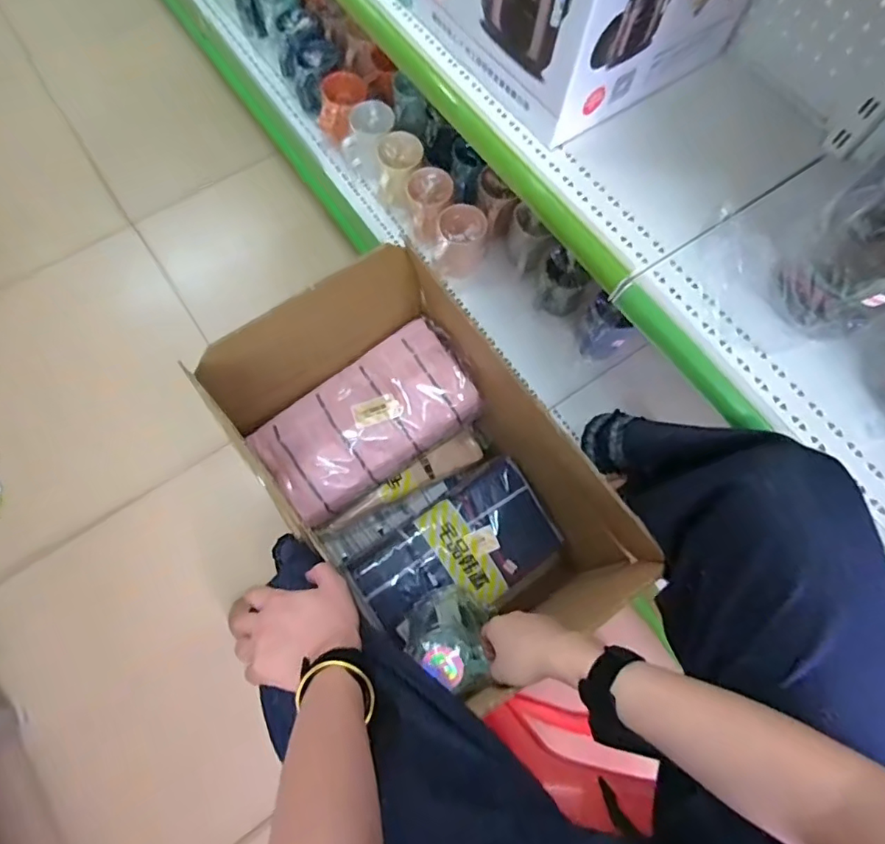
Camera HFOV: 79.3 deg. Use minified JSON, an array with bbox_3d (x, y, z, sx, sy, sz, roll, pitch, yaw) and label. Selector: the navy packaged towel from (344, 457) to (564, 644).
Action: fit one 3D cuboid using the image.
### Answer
[{"bbox_3d":[0.029,0.217,0.880,0.322,0.045,0.180,-32,75,-12],"label":"navy packaged towel"}]

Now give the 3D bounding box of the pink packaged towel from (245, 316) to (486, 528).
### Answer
[{"bbox_3d":[-0.115,-0.005,0.845,0.338,0.072,0.173,-34,75,-12],"label":"pink packaged towel"}]

